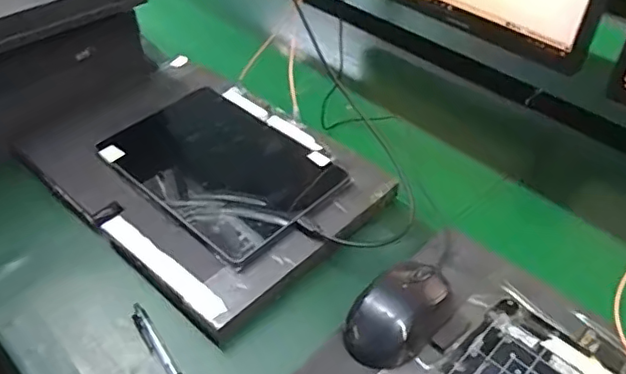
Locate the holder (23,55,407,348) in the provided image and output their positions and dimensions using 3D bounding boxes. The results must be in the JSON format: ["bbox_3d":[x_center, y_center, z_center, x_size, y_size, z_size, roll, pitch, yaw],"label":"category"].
[{"bbox_3d":[-0.135,-0.027,0.671,0.381,0.042,0.260,33,52,29],"label":"holder"}]

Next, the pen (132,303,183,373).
[{"bbox_3d":[-0.128,0.155,0.512,0.014,0.007,0.138,-26,49,-26],"label":"pen"}]

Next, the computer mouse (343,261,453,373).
[{"bbox_3d":[0.075,0.110,0.505,0.063,0.035,0.103,29,50,27],"label":"computer mouse"}]

